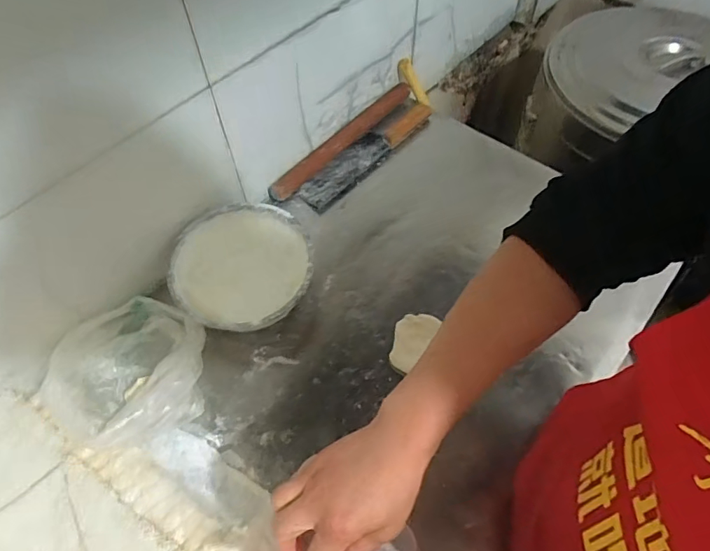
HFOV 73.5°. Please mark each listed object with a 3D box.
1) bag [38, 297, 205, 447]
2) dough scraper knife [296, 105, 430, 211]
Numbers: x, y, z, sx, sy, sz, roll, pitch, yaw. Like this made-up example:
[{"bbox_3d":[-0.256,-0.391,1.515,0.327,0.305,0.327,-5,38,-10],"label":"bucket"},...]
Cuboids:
[{"bbox_3d":[-0.292,0.127,0.624,0.190,0.062,0.201,9,55,3],"label":"bag"},{"bbox_3d":[0.028,-0.226,0.868,0.066,0.016,0.318,42,72,14],"label":"dough scraper knife"}]

